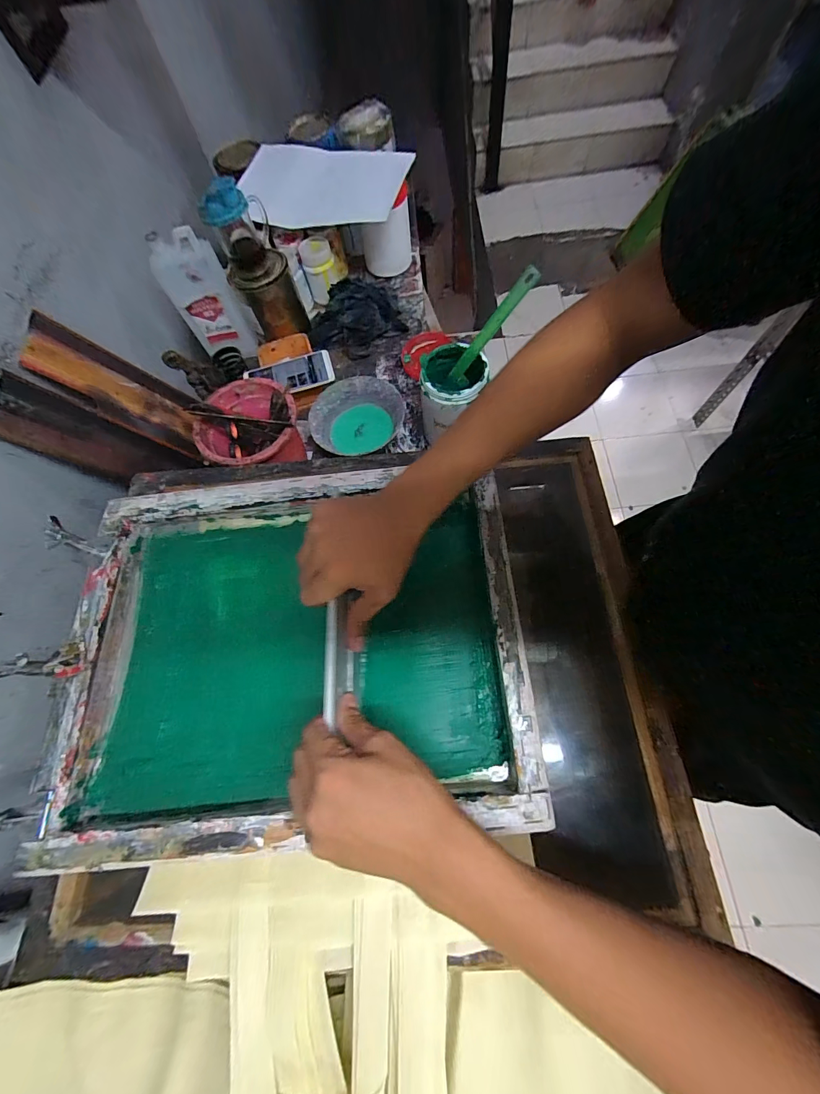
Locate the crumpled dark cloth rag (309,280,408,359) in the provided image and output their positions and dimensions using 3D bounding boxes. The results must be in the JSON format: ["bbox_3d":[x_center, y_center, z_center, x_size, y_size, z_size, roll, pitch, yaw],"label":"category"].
[{"bbox_3d":[-0.109,-0.454,0.751,0.189,0.052,0.148,-16,68,0],"label":"crumpled dark cloth rag"}]

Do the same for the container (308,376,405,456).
[{"bbox_3d":[-0.087,-0.215,0.664,0.164,0.056,0.145,-30,69,-6],"label":"container"}]

